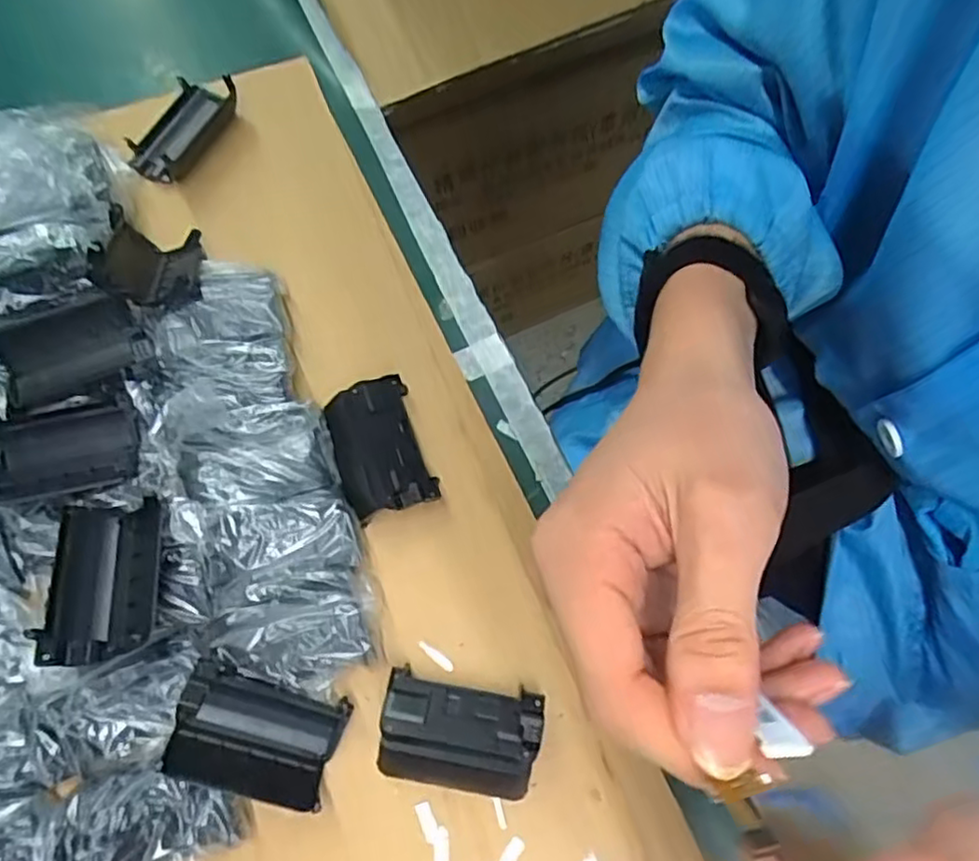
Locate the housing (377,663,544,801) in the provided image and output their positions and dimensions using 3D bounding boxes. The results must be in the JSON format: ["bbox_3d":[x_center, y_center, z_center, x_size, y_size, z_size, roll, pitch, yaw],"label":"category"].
[{"bbox_3d":[-0.014,0.139,0.304,0.069,0.022,0.046,10,72,4],"label":"housing"}]

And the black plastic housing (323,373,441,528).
[{"bbox_3d":[-0.058,0.009,0.349,0.045,0.021,0.071,-19,73,-6],"label":"black plastic housing"}]

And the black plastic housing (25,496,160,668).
[{"bbox_3d":[-0.174,0.067,0.304,0.042,0.012,0.072,10,53,-30],"label":"black plastic housing"}]

